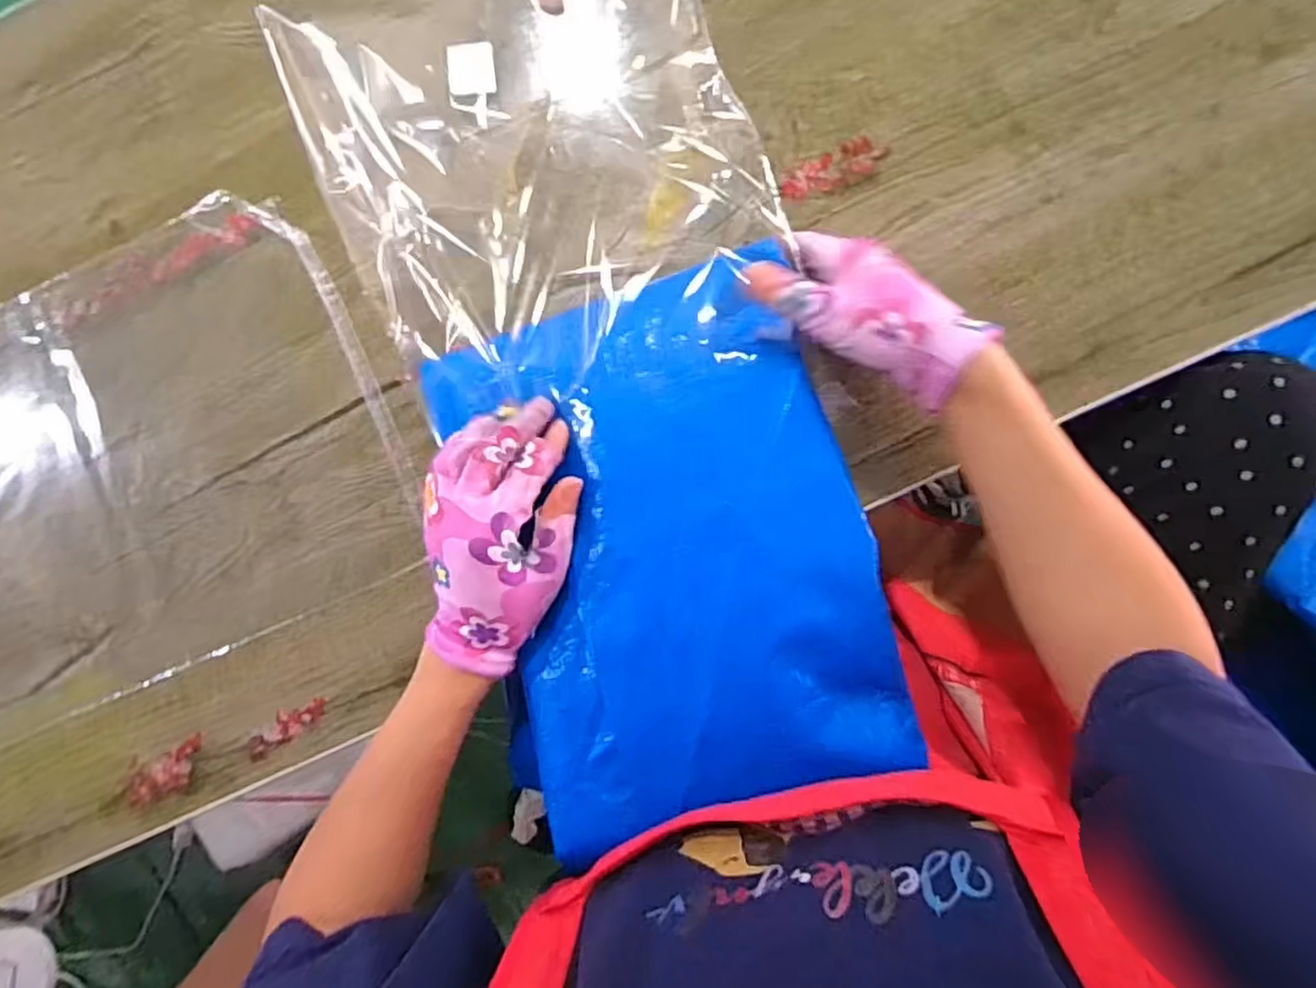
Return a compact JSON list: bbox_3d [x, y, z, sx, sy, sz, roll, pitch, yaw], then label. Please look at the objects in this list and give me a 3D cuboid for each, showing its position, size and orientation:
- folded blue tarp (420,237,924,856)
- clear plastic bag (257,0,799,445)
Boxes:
[{"bbox_3d":[0.001,0.034,0.386,0.222,0.036,0.294,-17,89,4],"label":"folded blue tarp"},{"bbox_3d":[-0.072,-0.214,0.427,0.263,0.076,0.336,-23,88,4],"label":"clear plastic bag"}]

